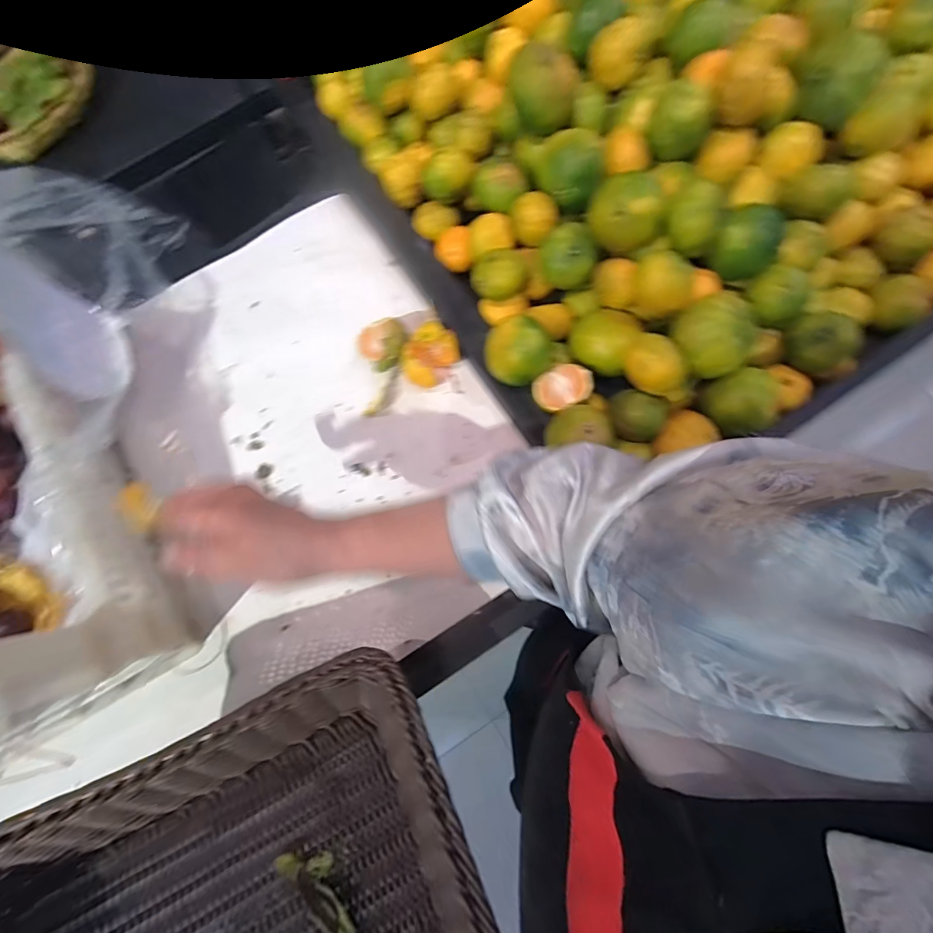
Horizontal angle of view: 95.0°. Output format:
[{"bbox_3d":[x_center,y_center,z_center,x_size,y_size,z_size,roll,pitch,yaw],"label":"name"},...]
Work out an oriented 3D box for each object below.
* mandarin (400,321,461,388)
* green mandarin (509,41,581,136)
[{"bbox_3d":[-0.043,-0.133,0.513,0.049,0.051,0.072,41,79,10],"label":"mandarin"},{"bbox_3d":[0.085,-0.414,0.473,0.071,0.061,0.066,0,75,0],"label":"green mandarin"}]

